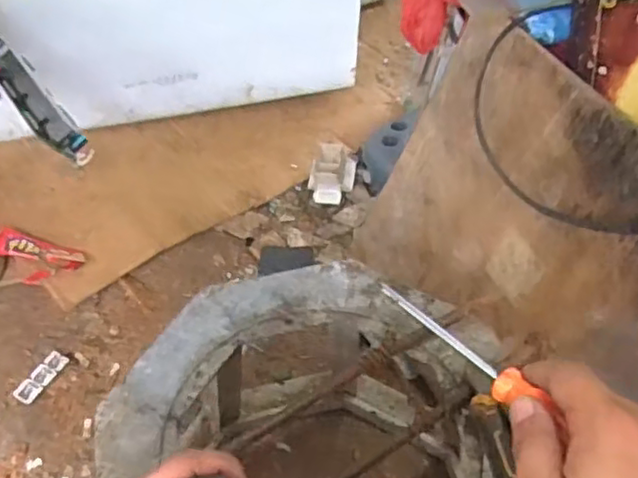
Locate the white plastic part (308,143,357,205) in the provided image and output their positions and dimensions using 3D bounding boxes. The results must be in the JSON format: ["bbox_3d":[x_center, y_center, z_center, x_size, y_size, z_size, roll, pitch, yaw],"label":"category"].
[{"bbox_3d":[0.025,-0.135,1.338,0.090,0.068,0.109,9,49,6],"label":"white plastic part"}]

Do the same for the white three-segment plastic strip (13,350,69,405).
[{"bbox_3d":[-0.425,0.212,1.040,0.032,0.005,0.089,38,56,-1],"label":"white three-segment plastic strip"}]

